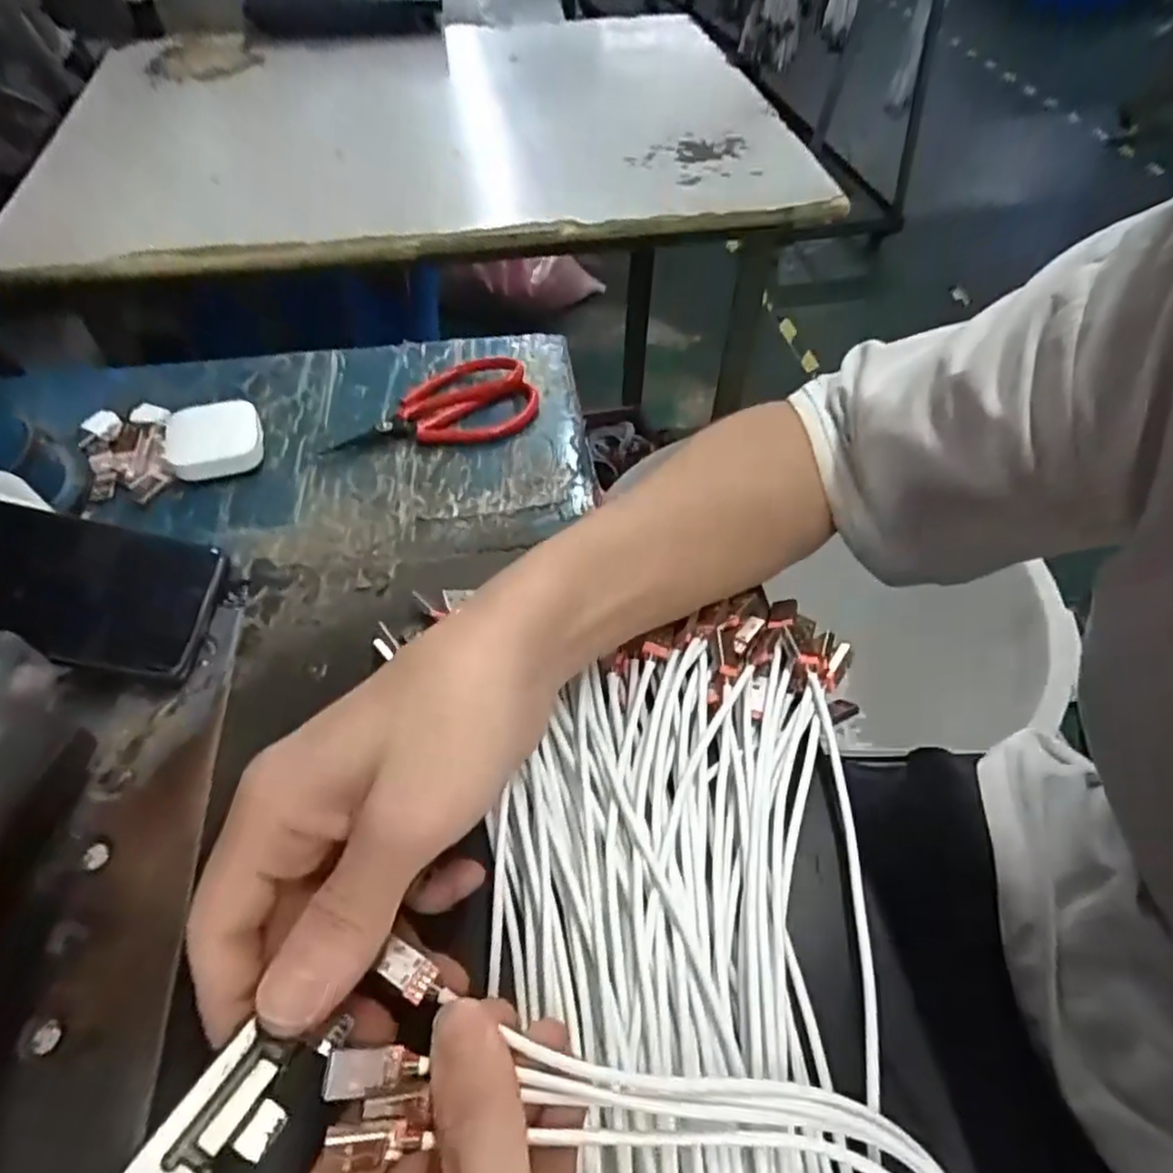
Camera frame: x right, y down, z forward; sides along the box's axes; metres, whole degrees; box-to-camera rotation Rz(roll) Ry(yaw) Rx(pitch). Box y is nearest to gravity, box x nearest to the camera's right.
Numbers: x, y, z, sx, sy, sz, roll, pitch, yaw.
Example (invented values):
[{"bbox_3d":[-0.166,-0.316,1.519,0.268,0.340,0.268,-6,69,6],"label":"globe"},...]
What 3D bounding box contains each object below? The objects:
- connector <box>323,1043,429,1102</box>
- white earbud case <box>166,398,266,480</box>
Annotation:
[{"bbox_3d":[-0.058,0.134,0.198,0.027,0.004,0.011,8,50,-25],"label":"connector"},{"bbox_3d":[-0.211,-0.083,0.407,0.050,0.018,0.050,-13,54,-10],"label":"white earbud case"}]

